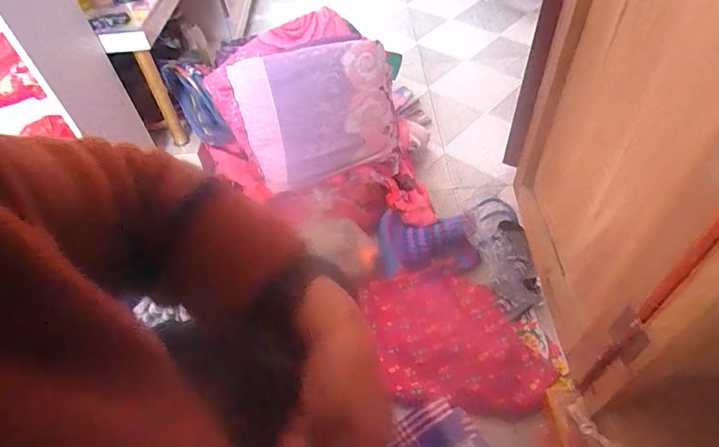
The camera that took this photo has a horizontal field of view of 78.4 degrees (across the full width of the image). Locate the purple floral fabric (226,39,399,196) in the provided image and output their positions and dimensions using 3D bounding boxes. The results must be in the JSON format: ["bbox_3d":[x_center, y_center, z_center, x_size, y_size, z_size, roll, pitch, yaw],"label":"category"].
[{"bbox_3d":[-0.091,-0.258,1.040,0.366,0.300,0.101,-16,18,-5],"label":"purple floral fabric"}]

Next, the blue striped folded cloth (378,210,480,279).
[{"bbox_3d":[0.149,0.044,0.964,0.205,0.019,0.170,-3,51,2],"label":"blue striped folded cloth"}]

